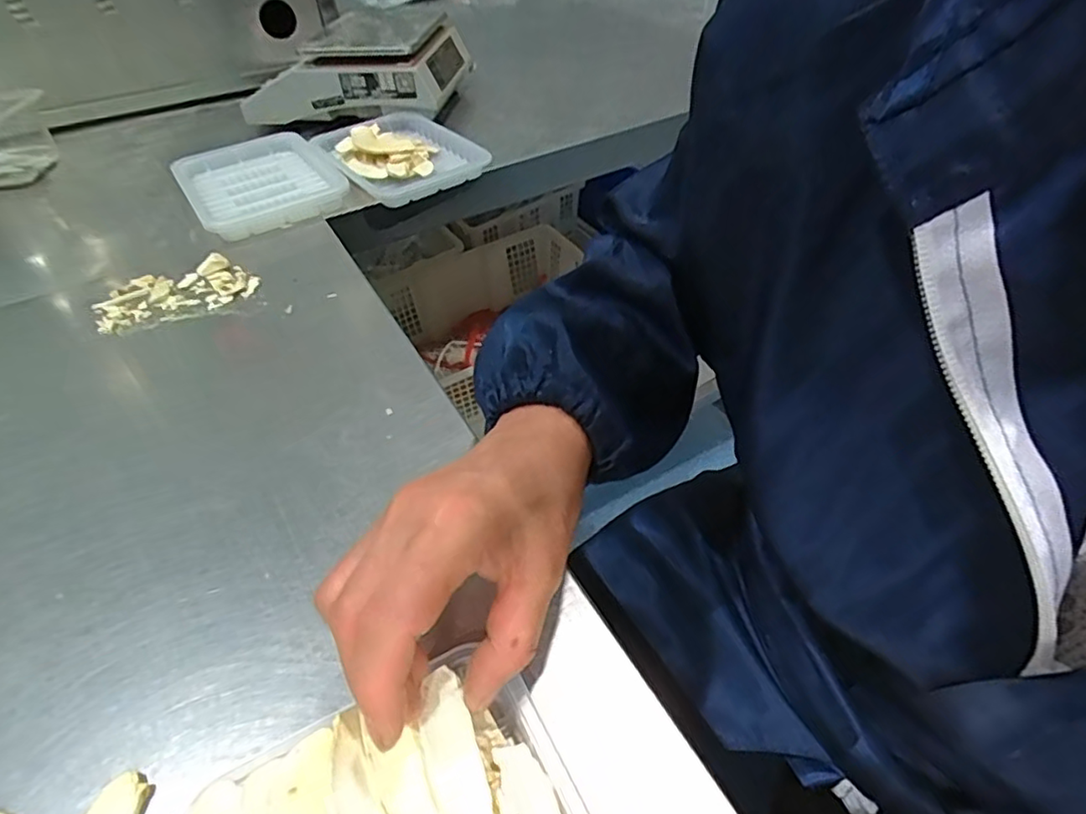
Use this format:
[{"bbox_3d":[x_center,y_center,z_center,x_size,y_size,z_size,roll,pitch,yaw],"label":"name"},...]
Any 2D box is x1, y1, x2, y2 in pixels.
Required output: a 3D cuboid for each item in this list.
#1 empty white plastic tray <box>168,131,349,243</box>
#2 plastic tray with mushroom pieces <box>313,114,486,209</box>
[{"bbox_3d":[-0.282,-0.224,0.604,0.139,0.029,0.162,-28,52,-22],"label":"empty white plastic tray"},{"bbox_3d":[-0.153,-0.279,0.648,0.147,0.033,0.170,-32,53,-25],"label":"plastic tray with mushroom pieces"}]

